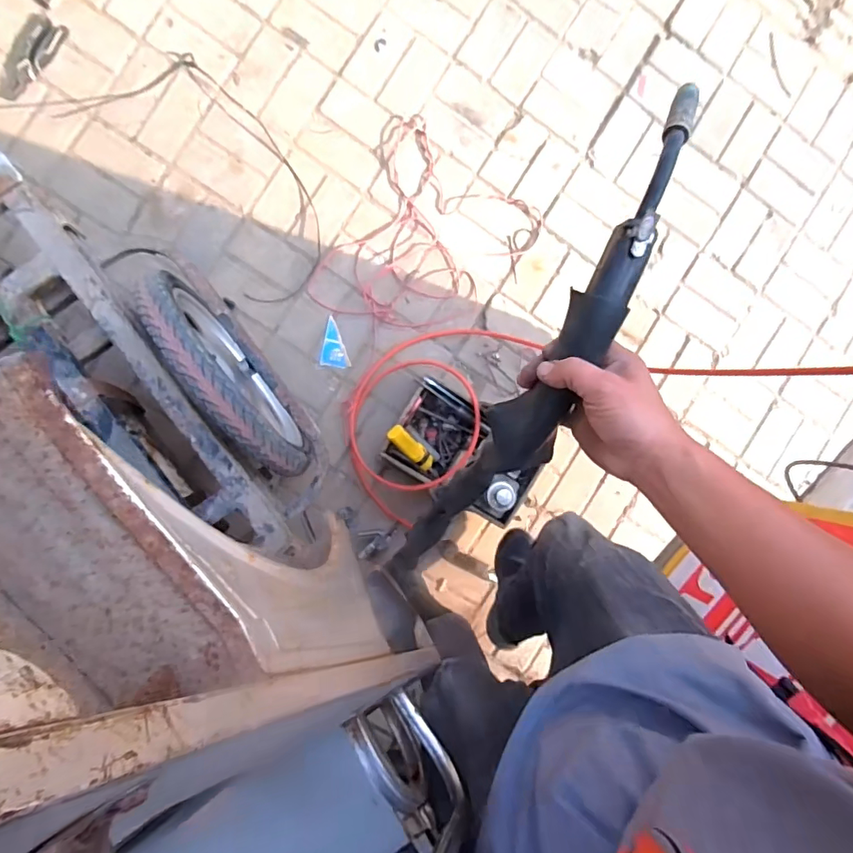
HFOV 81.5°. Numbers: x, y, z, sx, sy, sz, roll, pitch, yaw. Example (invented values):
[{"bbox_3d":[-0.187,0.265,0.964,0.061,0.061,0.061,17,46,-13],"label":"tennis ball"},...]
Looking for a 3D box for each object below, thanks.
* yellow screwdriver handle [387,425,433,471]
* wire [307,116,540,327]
[{"bbox_3d":[-0.032,0.052,1.149,0.043,0.048,0.154,-45,124,0],"label":"yellow screwdriver handle"},{"bbox_3d":[0.019,-0.457,1.224,0.447,0.028,0.475,25,88,-7],"label":"wire"}]

